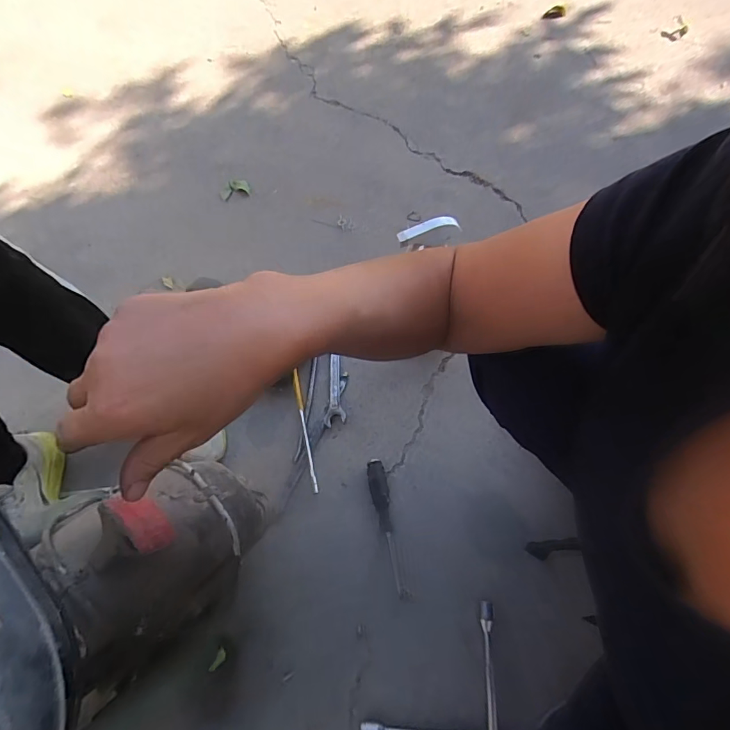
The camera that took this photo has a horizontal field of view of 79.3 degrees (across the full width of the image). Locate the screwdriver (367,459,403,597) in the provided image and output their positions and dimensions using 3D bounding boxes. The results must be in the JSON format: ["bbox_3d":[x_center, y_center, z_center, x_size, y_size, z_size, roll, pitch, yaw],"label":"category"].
[{"bbox_3d":[0.032,0.254,0.707,0.030,0.030,0.208,-12,64,5],"label":"screwdriver"}]

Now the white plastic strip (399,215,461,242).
[{"bbox_3d":[0.085,-0.183,0.589,0.087,0.014,0.018,-17,64,2],"label":"white plastic strip"}]

